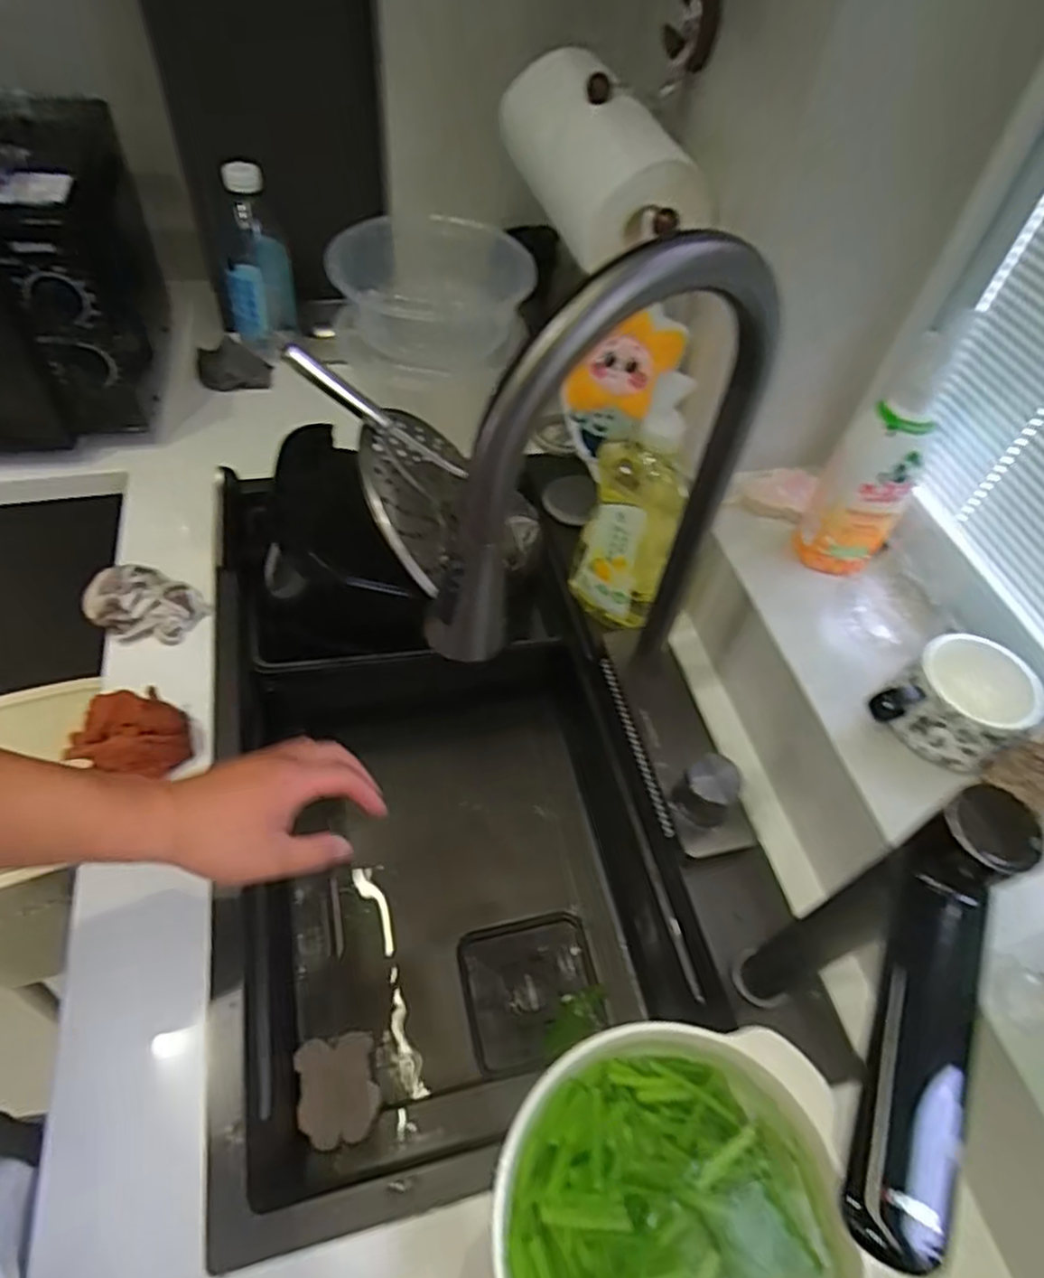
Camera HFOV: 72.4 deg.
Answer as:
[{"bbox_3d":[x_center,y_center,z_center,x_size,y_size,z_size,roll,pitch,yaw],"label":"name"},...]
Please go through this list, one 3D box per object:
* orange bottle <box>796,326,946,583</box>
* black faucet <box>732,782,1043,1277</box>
[{"bbox_3d":[0.306,-0.144,0.617,0.074,0.199,0.062,31,56,17],"label":"orange bottle"},{"bbox_3d":[0.169,0.229,0.400,0.036,0.308,0.181,24,55,12],"label":"black faucet"}]

